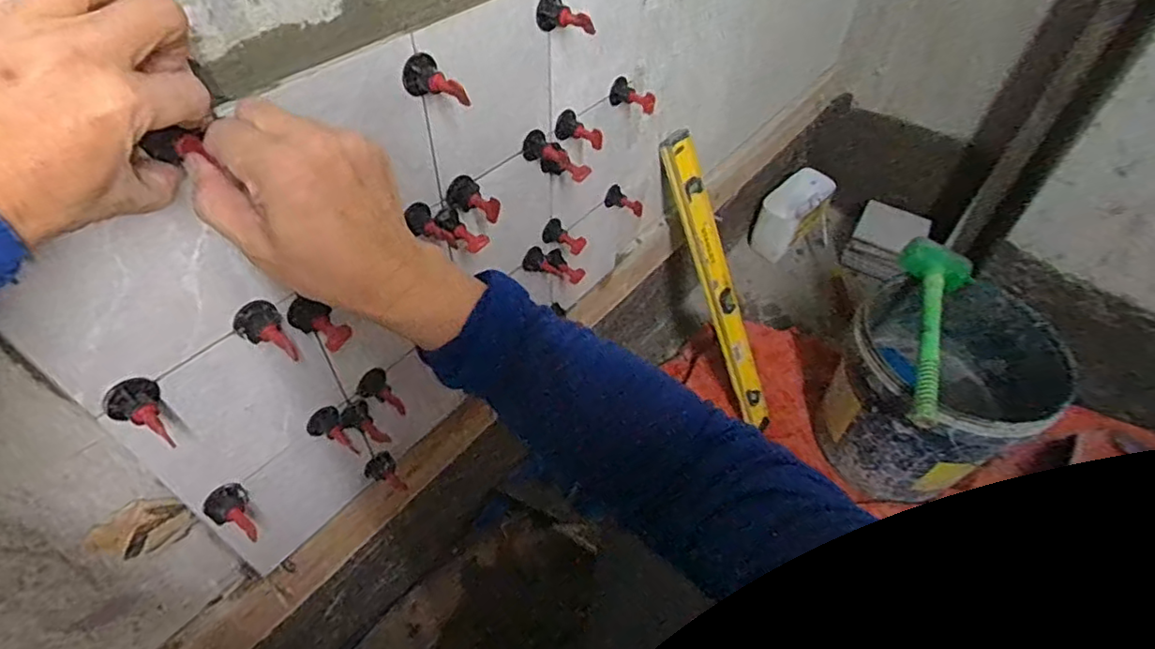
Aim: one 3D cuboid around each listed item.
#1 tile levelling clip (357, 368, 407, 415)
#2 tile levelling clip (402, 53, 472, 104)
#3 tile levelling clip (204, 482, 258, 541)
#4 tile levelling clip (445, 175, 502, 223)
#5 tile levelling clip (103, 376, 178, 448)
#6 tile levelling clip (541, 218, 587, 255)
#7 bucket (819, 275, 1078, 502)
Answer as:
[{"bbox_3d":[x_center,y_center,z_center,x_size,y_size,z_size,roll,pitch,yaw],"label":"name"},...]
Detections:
[{"bbox_3d":[-0.189,0.070,0.576,0.028,0.039,0.043,-28,56,-24],"label":"tile levelling clip"},{"bbox_3d":[-0.105,-0.175,0.439,0.029,0.027,0.045,-32,57,-27],"label":"tile levelling clip"},{"bbox_3d":[-0.282,0.156,0.495,0.046,0.026,0.031,32,55,23],"label":"tile levelling clip"},{"bbox_3d":[-0.094,-0.109,0.543,0.031,0.030,0.049,-29,56,-25],"label":"tile levelling clip"},{"bbox_3d":[-0.277,0.055,0.387,0.045,0.025,0.030,27,53,19],"label":"tile levelling clip"},{"bbox_3d":[-0.014,-0.104,0.707,0.051,0.026,0.027,28,53,20],"label":"tile levelling clip"},{"bbox_3d":[0.619,0.115,1.053,0.359,0.295,0.306,-29,56,-25],"label":"bucket"}]

